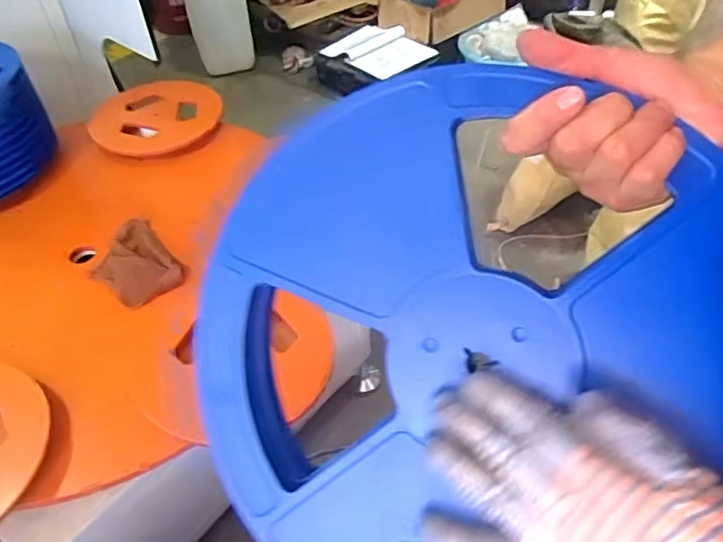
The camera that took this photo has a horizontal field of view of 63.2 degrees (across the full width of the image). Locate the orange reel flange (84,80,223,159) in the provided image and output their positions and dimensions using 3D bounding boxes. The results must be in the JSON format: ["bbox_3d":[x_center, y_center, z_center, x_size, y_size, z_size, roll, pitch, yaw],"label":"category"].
[{"bbox_3d":[-0.433,-0.331,1.241,0.263,0.028,0.239,-9,47,-7],"label":"orange reel flange"}]

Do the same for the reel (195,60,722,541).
[{"bbox_3d":[0.051,0.049,0.318,0.289,0.024,0.314,0,89,13],"label":"reel"}]

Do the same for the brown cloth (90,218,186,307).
[{"bbox_3d":[-0.381,-0.020,0.974,0.111,0.028,0.184,-32,54,-26],"label":"brown cloth"}]

